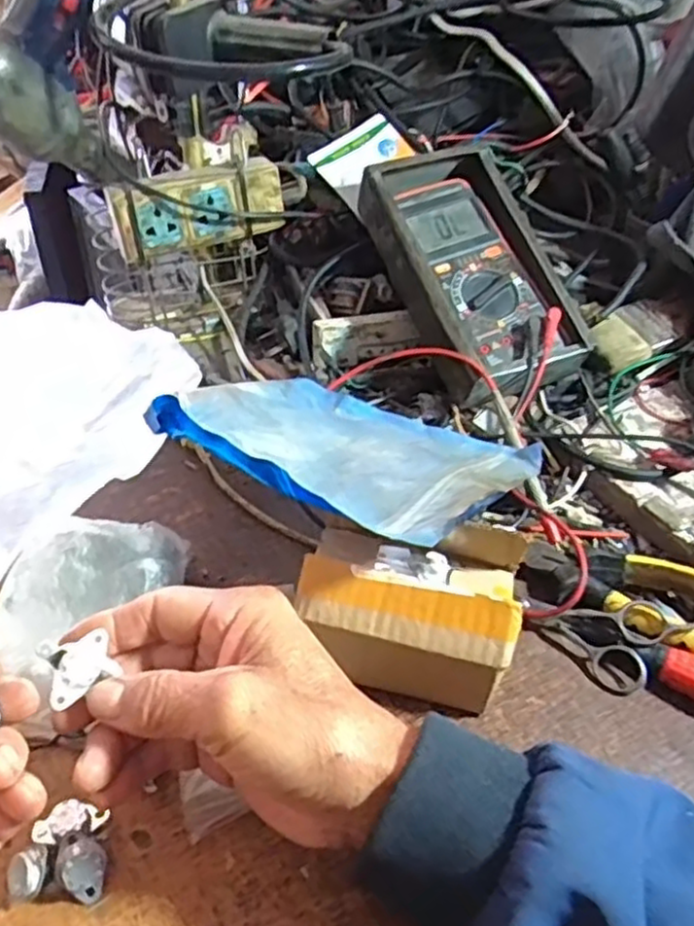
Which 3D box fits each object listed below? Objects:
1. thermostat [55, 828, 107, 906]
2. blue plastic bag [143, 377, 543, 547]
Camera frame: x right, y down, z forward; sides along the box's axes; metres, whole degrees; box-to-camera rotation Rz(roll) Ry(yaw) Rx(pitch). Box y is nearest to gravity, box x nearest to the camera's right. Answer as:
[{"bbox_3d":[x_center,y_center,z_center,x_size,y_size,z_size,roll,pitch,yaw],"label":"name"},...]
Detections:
[{"bbox_3d":[-0.110,0.169,0.304,0.019,0.024,0.018,0,40,0],"label":"thermostat"},{"bbox_3d":[0.003,-0.012,0.428,0.188,0.022,0.153,21,26,27],"label":"blue plastic bag"}]

